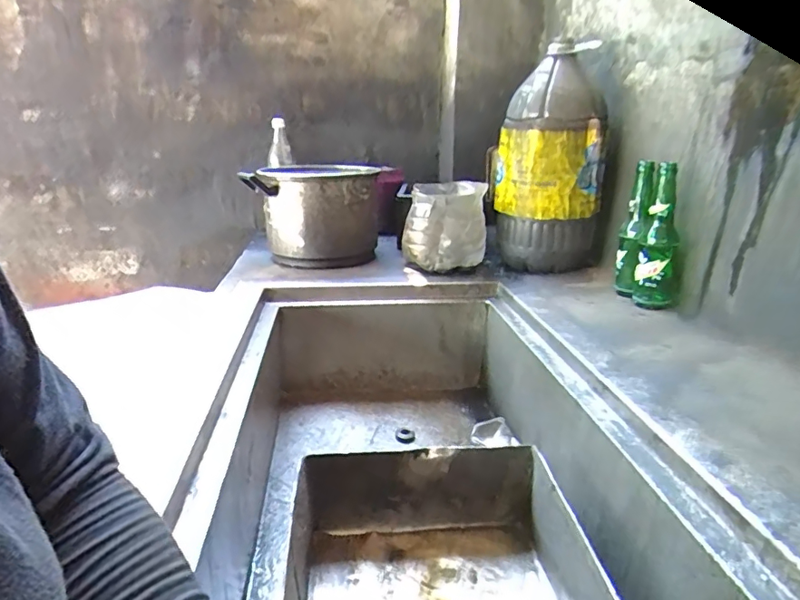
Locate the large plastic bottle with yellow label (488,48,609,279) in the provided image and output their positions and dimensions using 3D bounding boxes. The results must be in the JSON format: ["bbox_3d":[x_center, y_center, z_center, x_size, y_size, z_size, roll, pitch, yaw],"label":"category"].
[{"bbox_3d":[0.274,-0.238,0.960,0.212,0.411,0.187,5,20,13],"label":"large plastic bottle with yellow label"}]

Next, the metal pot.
[{"bbox_3d":[-0.168,-0.192,1.116,0.254,0.201,0.255,5,20,13],"label":"metal pot"}]

